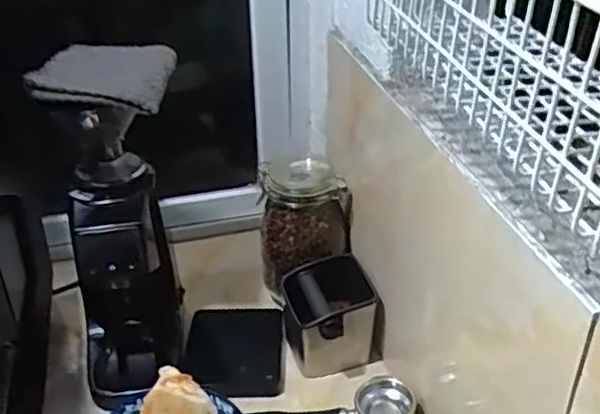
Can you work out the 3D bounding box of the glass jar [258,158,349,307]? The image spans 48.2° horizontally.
[{"bbox_3d":[0.006,0.039,0.987,0.127,0.209,0.127,-1,33,0],"label":"glass jar"}]

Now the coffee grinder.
[{"bbox_3d":[-0.220,0.022,0.850,0.140,0.390,0.256,-7,33,-9],"label":"coffee grinder"}]

